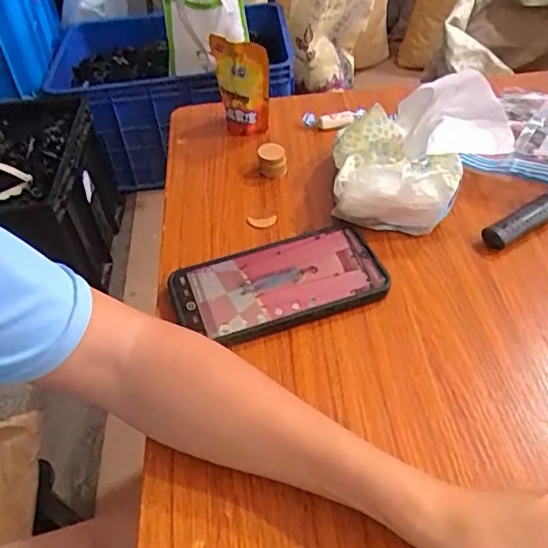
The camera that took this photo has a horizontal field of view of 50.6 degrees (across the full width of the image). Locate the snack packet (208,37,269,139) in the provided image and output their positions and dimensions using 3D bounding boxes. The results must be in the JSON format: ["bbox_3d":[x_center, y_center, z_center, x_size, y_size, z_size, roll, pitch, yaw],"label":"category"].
[{"bbox_3d":[-0.031,-0.188,0.591,0.065,0.096,0.021,14,39,33],"label":"snack packet"}]

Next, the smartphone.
[{"bbox_3d":[0.002,0.009,0.455,0.160,0.018,0.080,-15,46,-10],"label":"smartphone"}]

